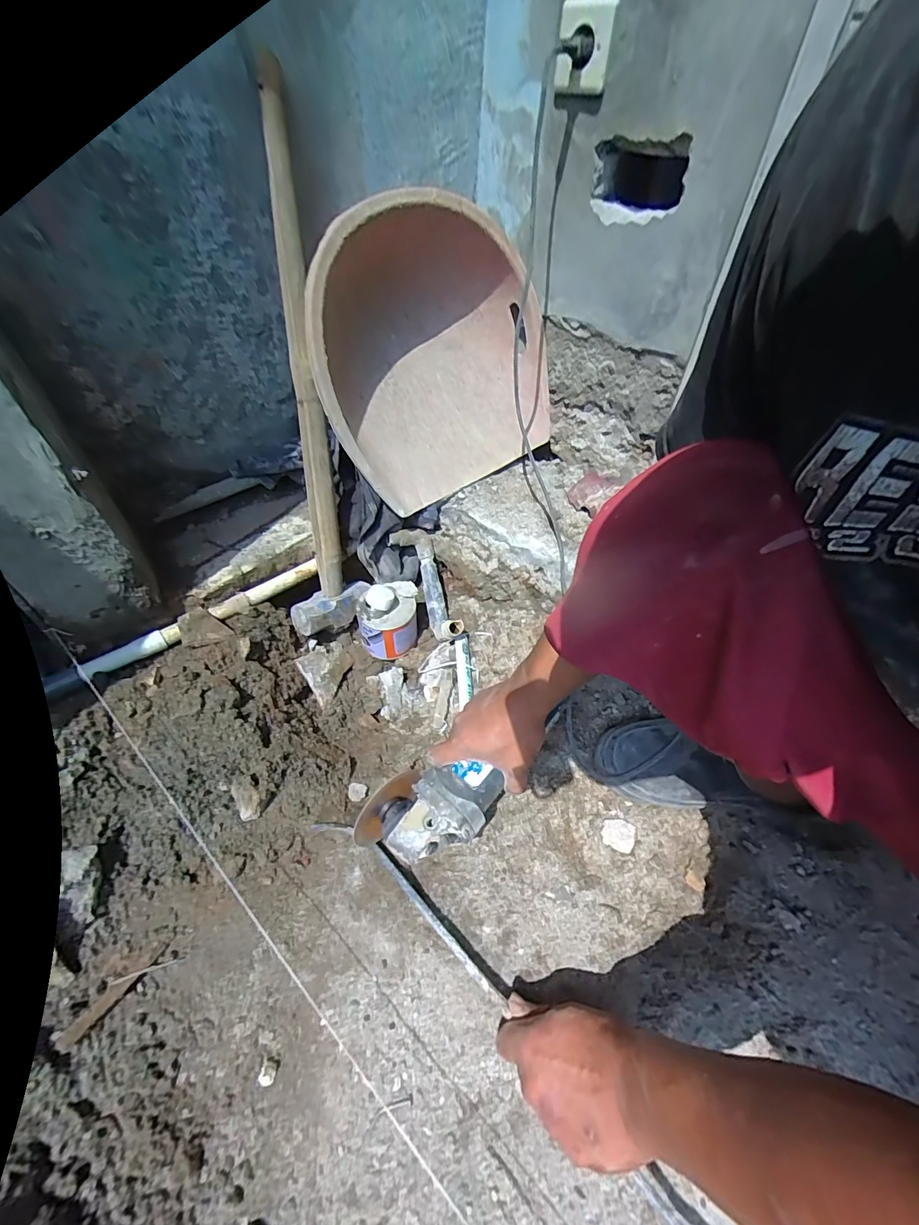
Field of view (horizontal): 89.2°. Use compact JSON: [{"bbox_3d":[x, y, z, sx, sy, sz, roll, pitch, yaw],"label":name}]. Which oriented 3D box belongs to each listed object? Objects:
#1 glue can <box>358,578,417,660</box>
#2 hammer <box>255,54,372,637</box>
[{"bbox_3d":[-0.120,0.011,0.798,0.100,0.103,0.091,0,48,0],"label":"glue can"},{"bbox_3d":[-0.225,-0.312,0.688,0.100,0.717,0.098,-1,22,-2],"label":"hammer"}]

